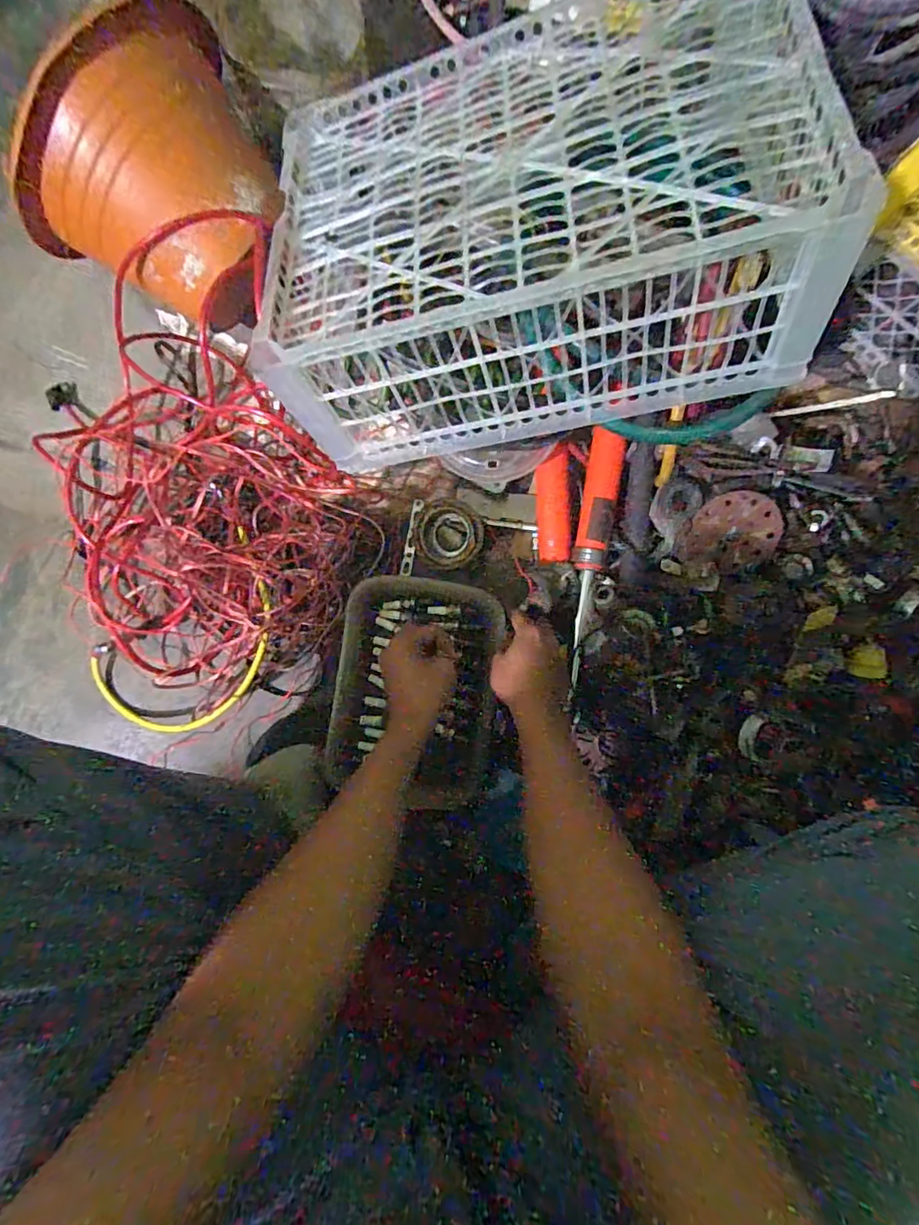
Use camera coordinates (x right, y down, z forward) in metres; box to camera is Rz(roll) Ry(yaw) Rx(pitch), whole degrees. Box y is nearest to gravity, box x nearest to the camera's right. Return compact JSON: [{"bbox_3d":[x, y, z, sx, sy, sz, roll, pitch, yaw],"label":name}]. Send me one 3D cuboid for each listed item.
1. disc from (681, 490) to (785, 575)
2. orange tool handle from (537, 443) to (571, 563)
[{"bbox_3d":[0.288,-0.083,0.550,0.084,0.005,0.081,3,105,11],"label":"disc"},{"bbox_3d":[0.110,-0.124,0.612,0.036,0.029,0.128,-1,90,-1],"label":"orange tool handle"}]

